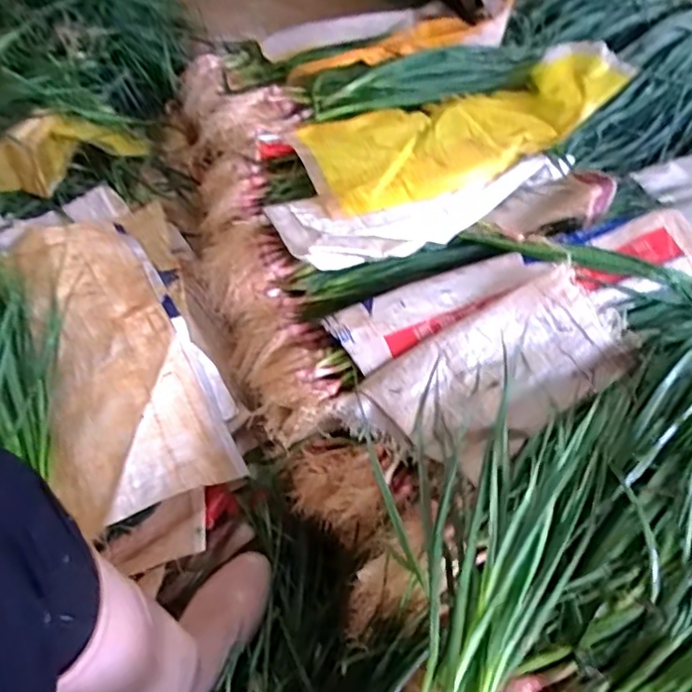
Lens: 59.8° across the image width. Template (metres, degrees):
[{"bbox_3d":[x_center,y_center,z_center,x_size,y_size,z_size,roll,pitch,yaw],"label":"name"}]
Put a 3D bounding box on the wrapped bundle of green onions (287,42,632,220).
[{"bbox_3d":[0.168,-0.360,0.952,0.500,0.106,0.241,-23,58,-15],"label":"wrapped bundle of green onions"}]

